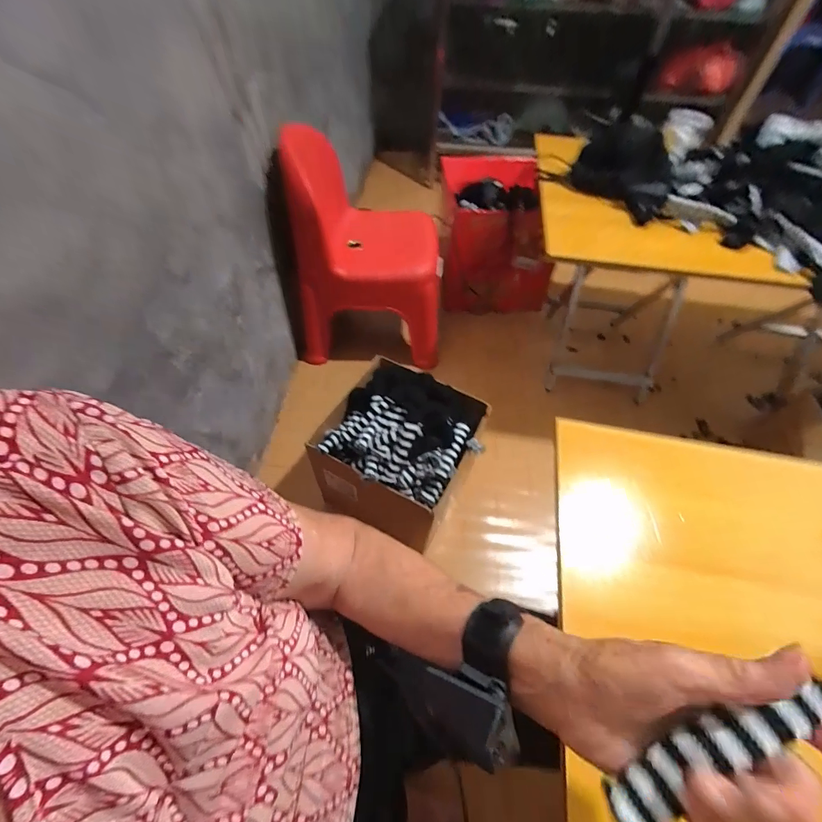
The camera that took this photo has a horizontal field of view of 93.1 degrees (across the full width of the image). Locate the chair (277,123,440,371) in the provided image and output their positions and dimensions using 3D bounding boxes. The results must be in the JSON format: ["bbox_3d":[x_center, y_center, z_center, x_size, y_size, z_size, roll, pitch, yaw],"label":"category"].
[{"bbox_3d":[-0.123,-0.456,1.110,0.393,0.514,0.392,0,54,-2],"label":"chair"}]

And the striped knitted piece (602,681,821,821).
[{"bbox_3d":[0.156,0.174,0.195,0.122,0.013,0.030,-33,59,2],"label":"striped knitted piece"}]

